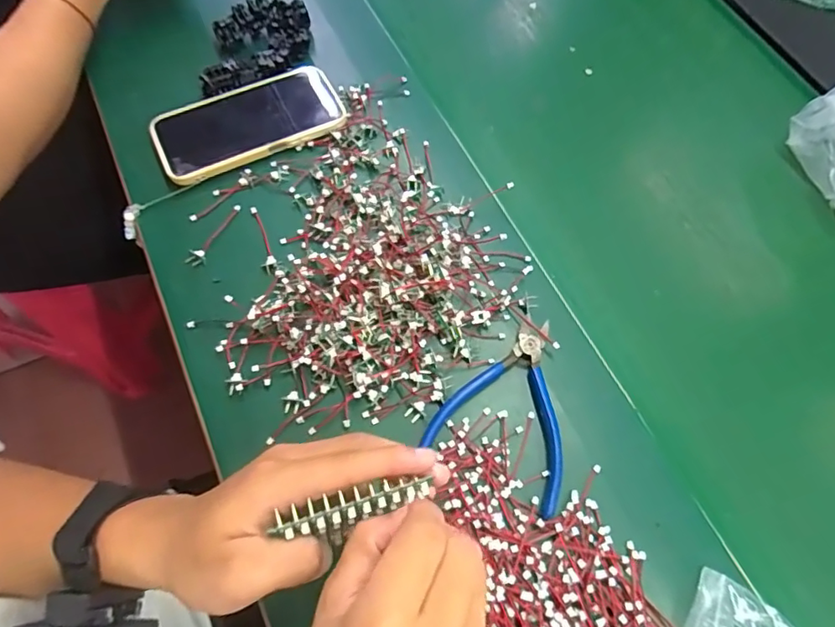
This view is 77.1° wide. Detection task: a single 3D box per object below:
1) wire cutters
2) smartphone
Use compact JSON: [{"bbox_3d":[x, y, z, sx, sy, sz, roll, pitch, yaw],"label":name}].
[{"bbox_3d":[0.076,0.065,0.386,0.099,0.008,0.124,27,67,10],"label":"wire cutters"},{"bbox_3d":[-0.155,-0.179,0.482,0.167,0.012,0.083,-24,68,-12],"label":"smartphone"}]

